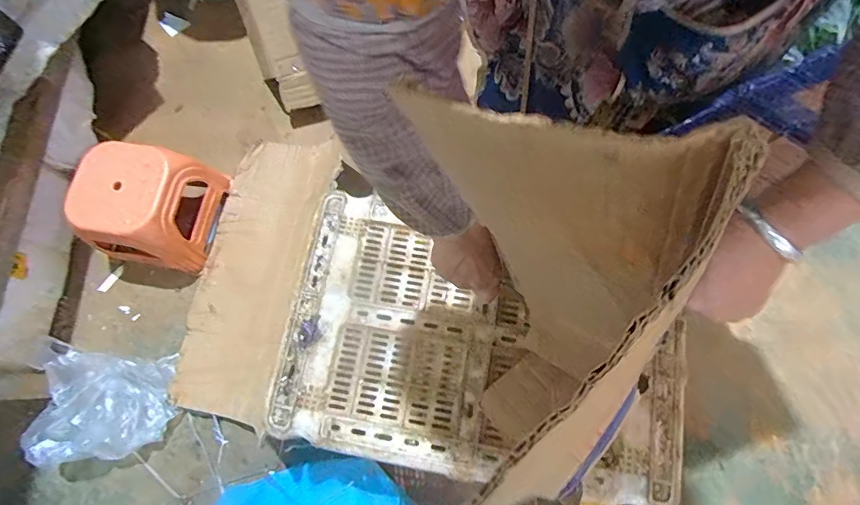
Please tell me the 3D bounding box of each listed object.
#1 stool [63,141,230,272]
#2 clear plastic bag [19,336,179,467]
[{"bbox_3d":[-0.627,-0.106,0.996,0.228,0.194,0.245,8,75,4],"label":"stool"},{"bbox_3d":[-0.711,0.306,0.936,0.308,0.096,0.245,-2,75,1],"label":"clear plastic bag"}]

